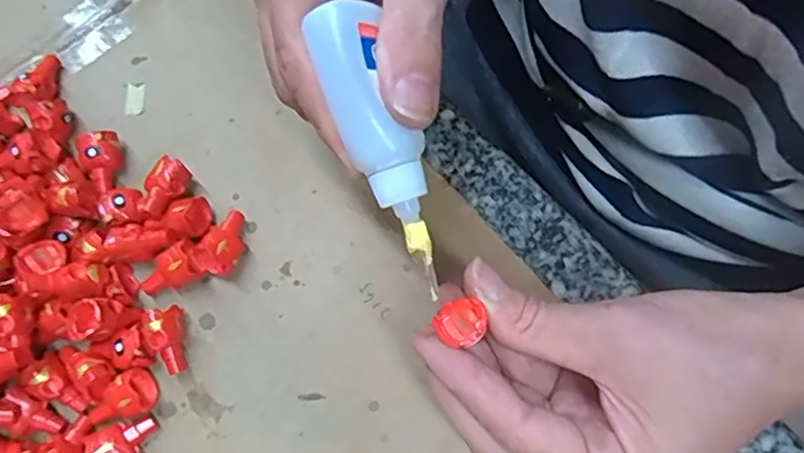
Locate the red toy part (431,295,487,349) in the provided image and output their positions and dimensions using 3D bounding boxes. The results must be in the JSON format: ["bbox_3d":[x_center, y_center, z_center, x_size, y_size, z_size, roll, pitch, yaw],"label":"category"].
[{"bbox_3d":[0.019,0.030,0.203,0.015,0.006,0.014,-26,77,-6],"label":"red toy part"}]

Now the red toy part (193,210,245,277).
[{"bbox_3d":[-0.072,0.006,0.258,0.018,0.015,0.026,26,77,7],"label":"red toy part"}]

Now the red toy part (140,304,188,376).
[{"bbox_3d":[-0.090,0.044,0.248,0.014,0.016,0.024,-22,76,-5],"label":"red toy part"}]

